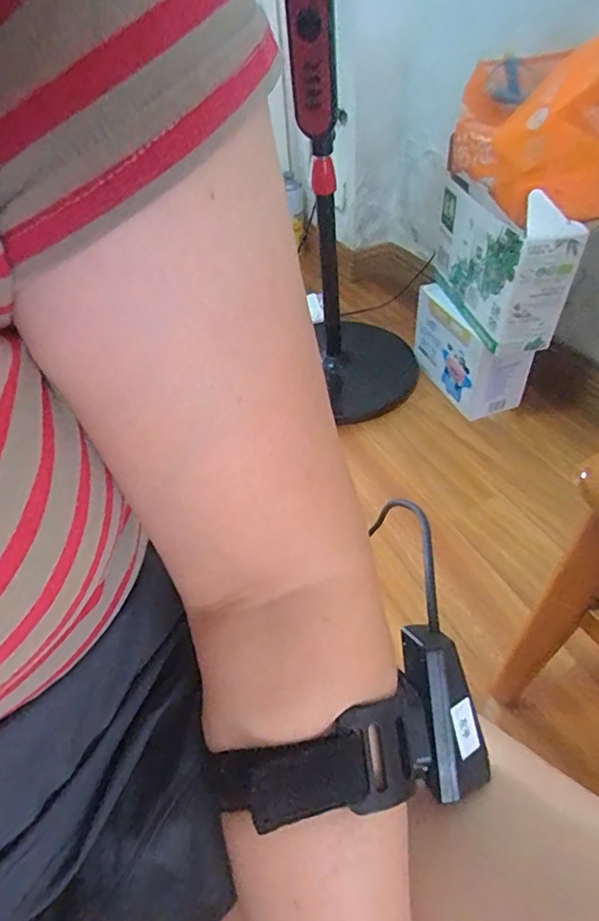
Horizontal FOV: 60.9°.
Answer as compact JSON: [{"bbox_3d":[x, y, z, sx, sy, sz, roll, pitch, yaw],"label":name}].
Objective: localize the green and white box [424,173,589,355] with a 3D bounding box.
[{"bbox_3d":[0.363,-0.387,0.957,0.104,0.244,0.342,-13,47,-7],"label":"green and white box"}]

